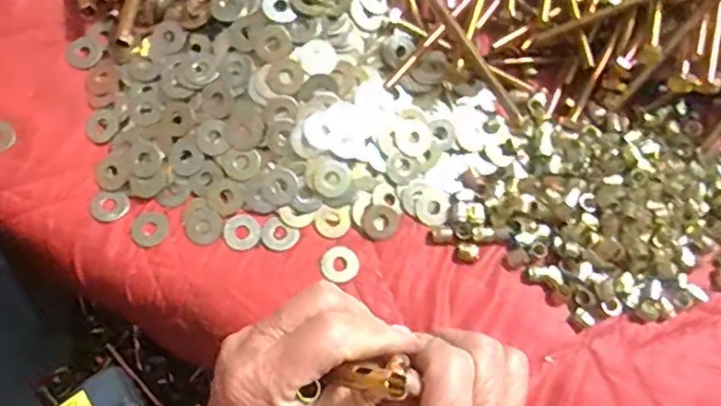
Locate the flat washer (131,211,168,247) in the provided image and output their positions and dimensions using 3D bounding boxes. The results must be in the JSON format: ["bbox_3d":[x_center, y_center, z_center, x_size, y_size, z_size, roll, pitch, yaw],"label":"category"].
[{"bbox_3d":[-0.124,0.015,0.377,0.022,0.004,0.020,1,72,-2],"label":"flat washer"}]

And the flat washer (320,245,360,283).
[{"bbox_3d":[-0.012,0.035,0.373,0.022,0.004,0.021,1,72,-2],"label":"flat washer"}]

